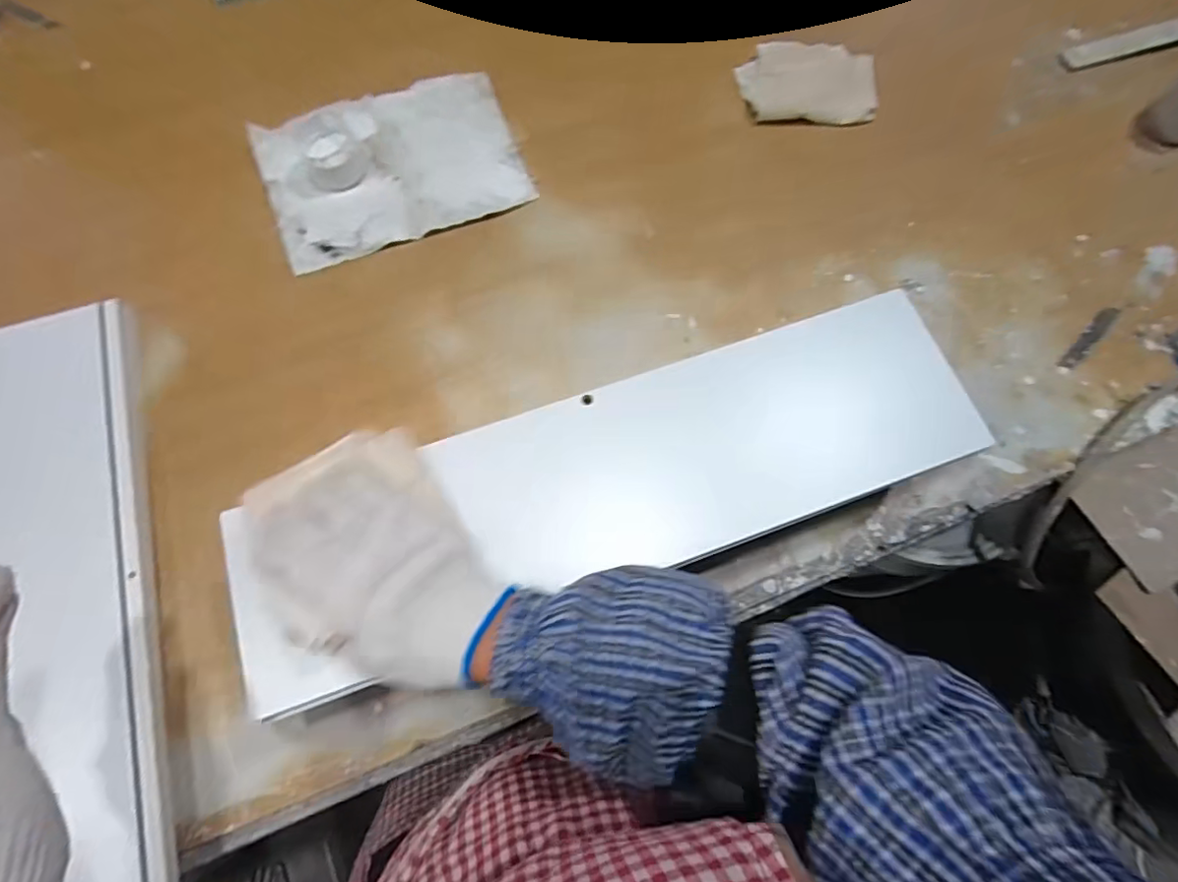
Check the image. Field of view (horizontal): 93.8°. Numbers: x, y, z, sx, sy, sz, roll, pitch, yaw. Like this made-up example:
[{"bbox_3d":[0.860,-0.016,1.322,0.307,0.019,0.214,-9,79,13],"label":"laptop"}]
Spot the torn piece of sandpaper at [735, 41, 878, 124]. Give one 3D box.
[{"bbox_3d":[0.258,-0.425,0.652,0.154,0.011,0.113,-5,73,-4],"label":"torn piece of sandpaper"}]

